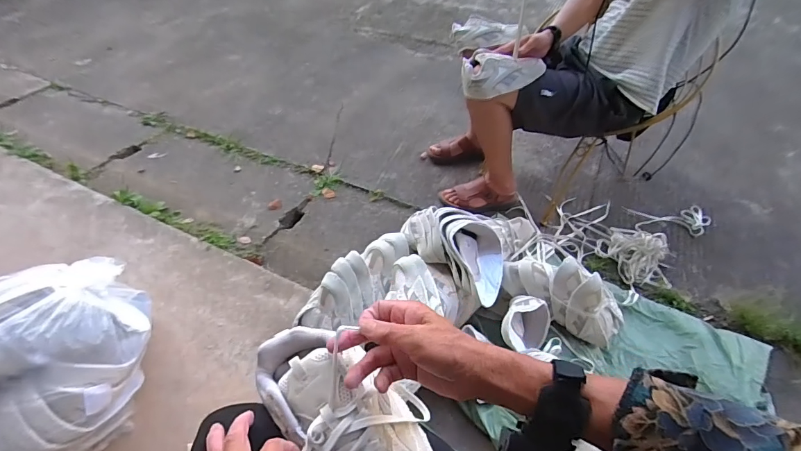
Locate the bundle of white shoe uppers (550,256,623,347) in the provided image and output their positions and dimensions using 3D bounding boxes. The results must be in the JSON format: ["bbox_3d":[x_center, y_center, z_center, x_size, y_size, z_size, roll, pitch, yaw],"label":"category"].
[{"bbox_3d":[0.376,0.156,0.798,0.151,0.118,0.086,30,55,25],"label":"bundle of white shoe uppers"}]

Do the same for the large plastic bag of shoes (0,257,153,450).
[{"bbox_3d":[-0.659,0.257,0.663,0.394,0.212,0.292,-23,51,-19],"label":"large plastic bag of shoes"}]

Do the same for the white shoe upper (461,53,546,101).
[{"bbox_3d":[0.234,-0.345,0.909,0.185,0.074,0.087,4,48,4],"label":"white shoe upper"}]

